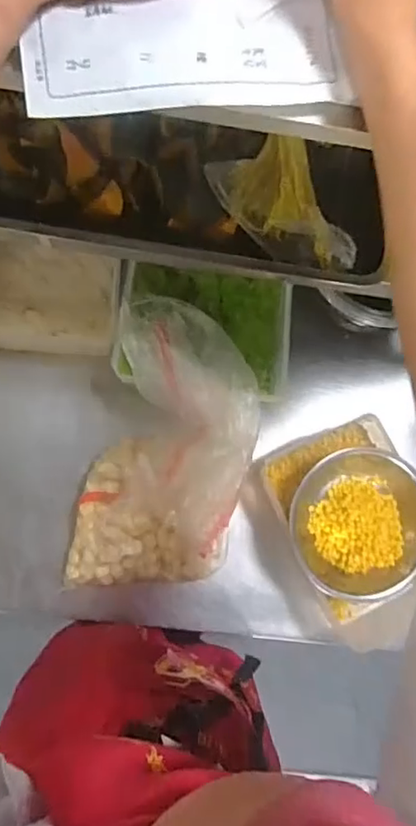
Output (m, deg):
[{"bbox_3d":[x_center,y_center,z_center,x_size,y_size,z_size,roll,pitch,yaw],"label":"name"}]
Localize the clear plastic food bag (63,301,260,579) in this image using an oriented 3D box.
[{"bbox_3d":[-0.055,0.059,0.831,0.219,0.145,0.397,12,81,-3],"label":"clear plastic food bag"}]

